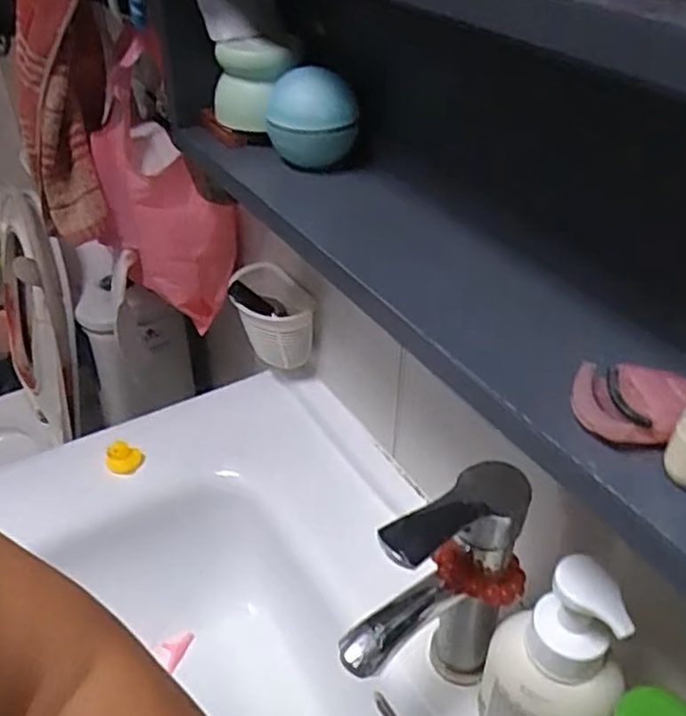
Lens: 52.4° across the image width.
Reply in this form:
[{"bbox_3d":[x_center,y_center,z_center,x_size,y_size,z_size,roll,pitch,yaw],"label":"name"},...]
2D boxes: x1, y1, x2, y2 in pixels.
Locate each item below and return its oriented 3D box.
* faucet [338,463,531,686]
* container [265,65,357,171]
[{"bbox_3d":[0.058,0.177,0.480,0.135,0.203,0.050,-28,48,-30],"label":"faucet"},{"bbox_3d":[-0.024,-0.174,0.506,0.063,0.057,0.052,-5,40,-6],"label":"container"}]

